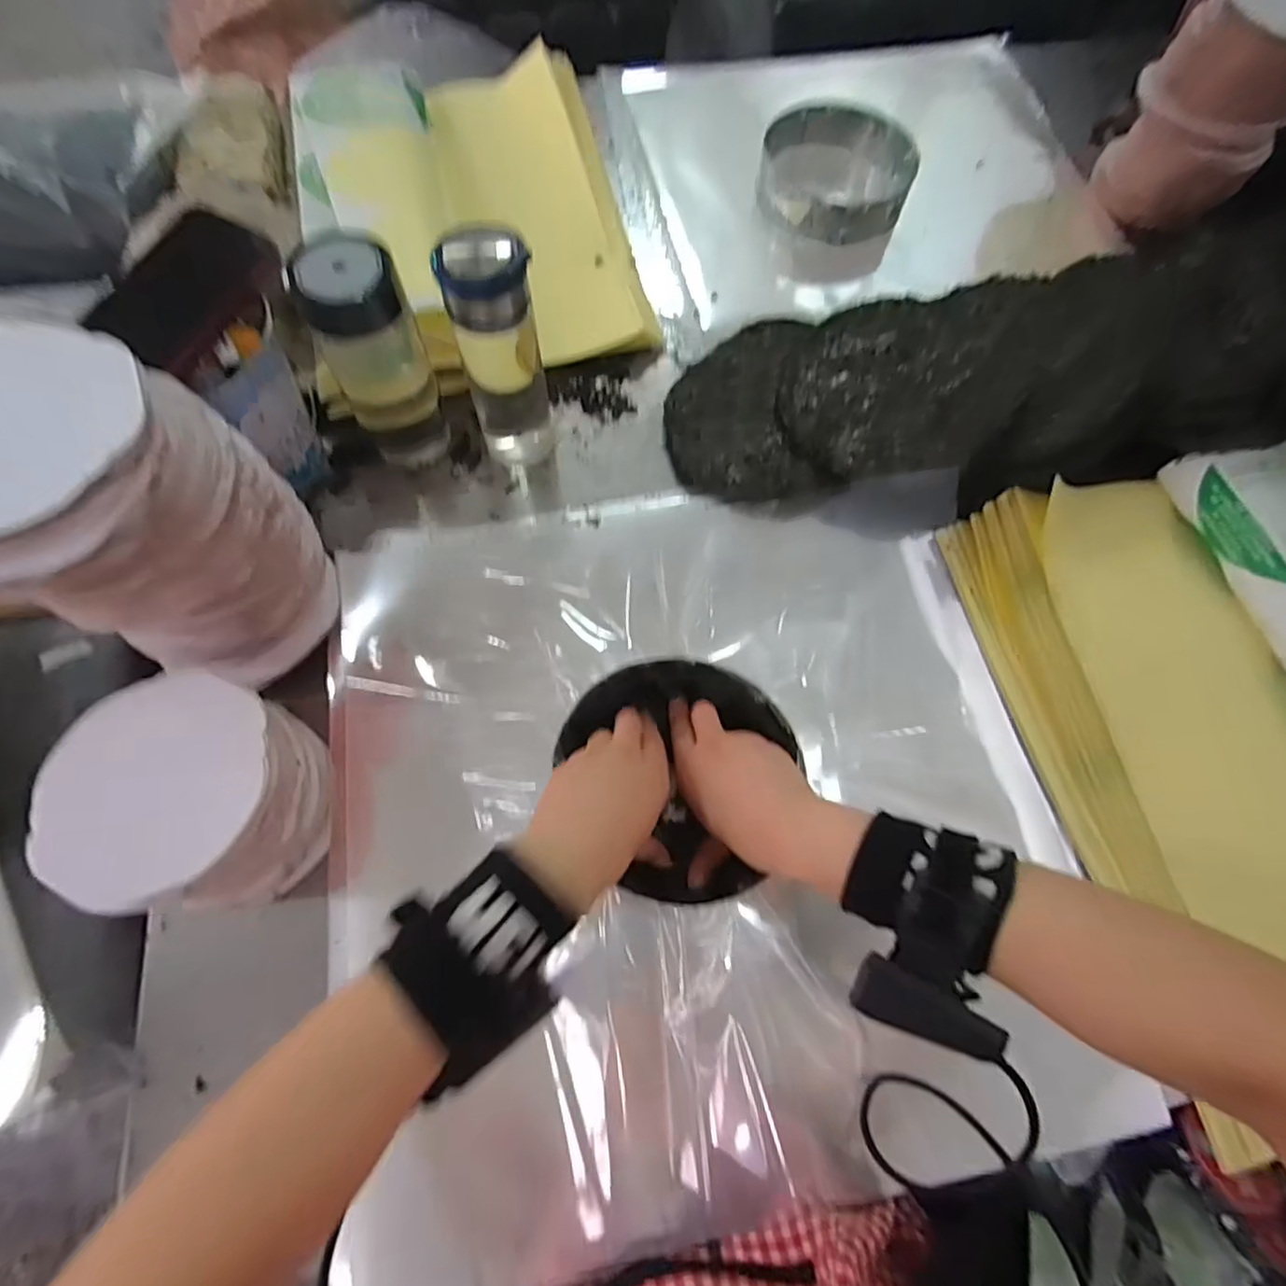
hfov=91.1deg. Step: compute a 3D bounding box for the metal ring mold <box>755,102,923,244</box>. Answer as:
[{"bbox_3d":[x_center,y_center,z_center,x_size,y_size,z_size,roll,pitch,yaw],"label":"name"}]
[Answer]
[{"bbox_3d":[0.223,-0.543,0.735,0.173,0.049,0.184,13,69,4],"label":"metal ring mold"}]

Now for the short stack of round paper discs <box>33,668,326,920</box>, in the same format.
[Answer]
[{"bbox_3d":[-0.302,0.102,0.428,0.139,0.099,0.141,-3,68,-3],"label":"short stack of round paper discs"}]

